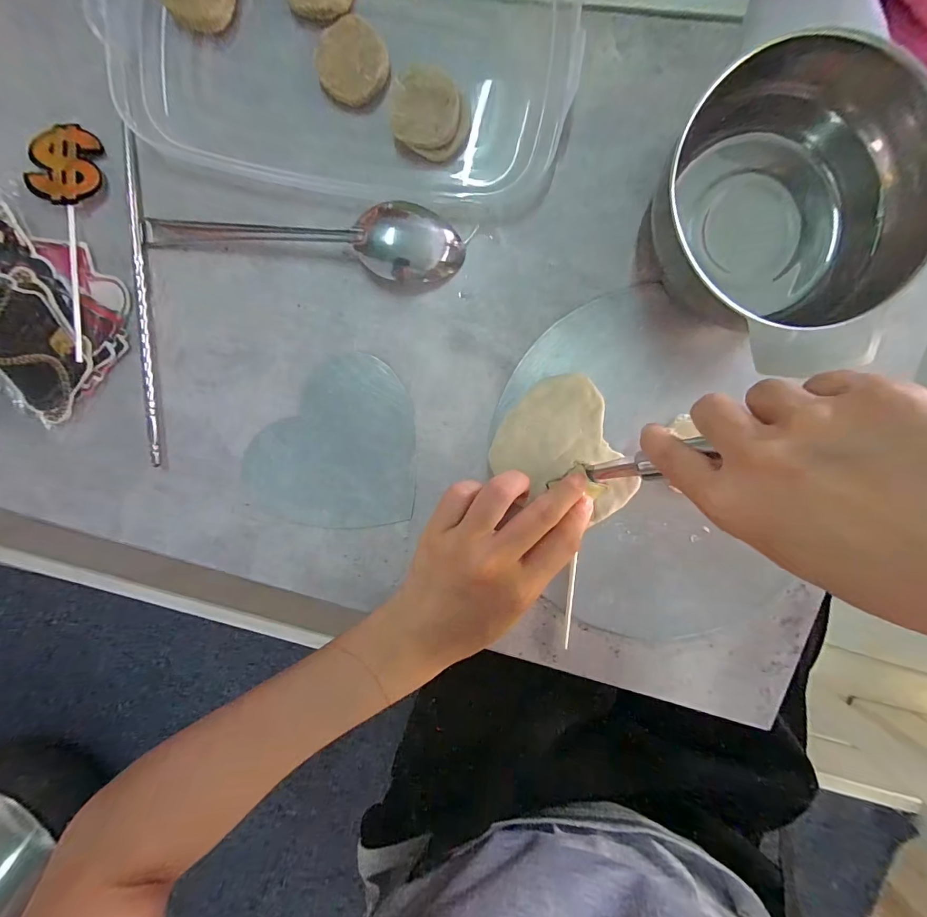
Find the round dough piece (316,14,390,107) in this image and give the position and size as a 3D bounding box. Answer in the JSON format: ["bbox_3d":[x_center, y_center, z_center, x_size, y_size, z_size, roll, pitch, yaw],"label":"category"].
[{"bbox_3d":[-0.059,-0.211,0.217,0.036,0.007,0.038,0,97,1],"label":"round dough piece"}]

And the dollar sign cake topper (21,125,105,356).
[{"bbox_3d":[-0.224,-0.121,0.227,0.036,0.006,0.128,6,92,-5],"label":"dollar sign cake topper"}]

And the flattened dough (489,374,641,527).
[{"bbox_3d":[0.065,-0.003,0.241,0.086,0.004,0.071,40,96,-4],"label":"flattened dough"}]

